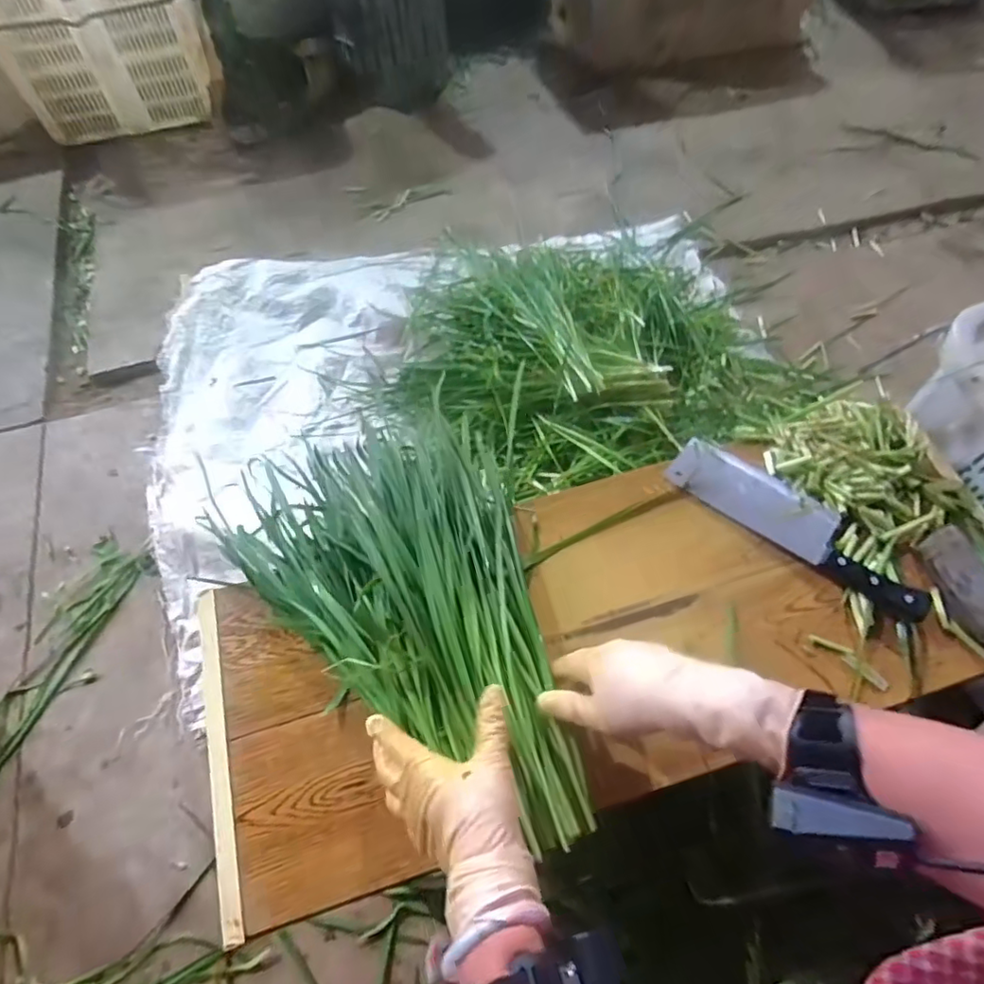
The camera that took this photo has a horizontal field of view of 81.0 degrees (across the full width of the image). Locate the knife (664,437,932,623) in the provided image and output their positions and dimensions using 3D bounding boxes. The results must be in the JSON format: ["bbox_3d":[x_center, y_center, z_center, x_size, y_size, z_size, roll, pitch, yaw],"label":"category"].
[{"bbox_3d":[0.322,0.027,0.613,0.271,0.025,0.074,35,65,18],"label":"knife"}]

